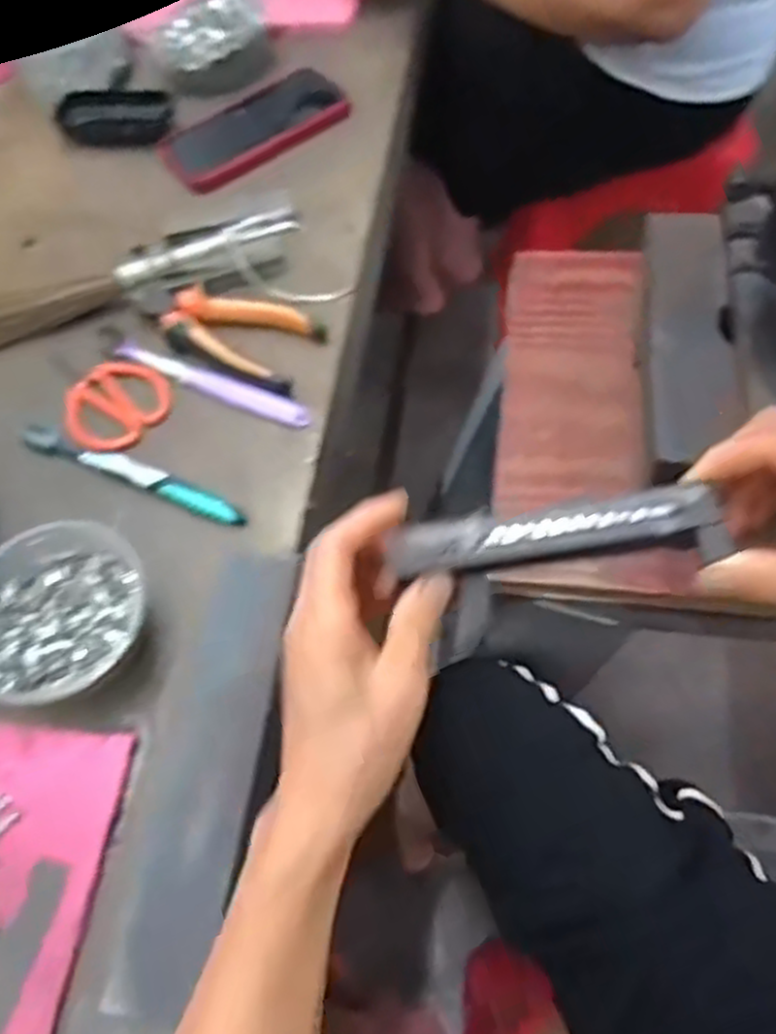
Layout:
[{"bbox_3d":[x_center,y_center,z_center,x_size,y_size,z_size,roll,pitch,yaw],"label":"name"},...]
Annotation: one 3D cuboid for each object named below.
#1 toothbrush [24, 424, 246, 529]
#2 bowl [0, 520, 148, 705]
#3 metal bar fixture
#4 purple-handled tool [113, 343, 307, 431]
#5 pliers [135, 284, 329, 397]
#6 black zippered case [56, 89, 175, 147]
[{"bbox_3d":[-0.175,-0.031,0.522,0.178,0.010,0.019,22,65,13],"label":"toothbrush"},{"bbox_3d":[-0.188,0.058,0.448,0.098,0.049,0.096,-1,62,1],"label":"bowl"},{"bbox_3d":[0.075,0.008,0.354,0.148,0.013,0.032,-7,62,8],"label":"metal bar fixture"},{"bbox_3d":[-0.128,-0.095,0.558,0.160,0.006,0.017,23,65,13],"label":"purple-handled tool"},{"bbox_3d":[-0.125,-0.134,0.569,0.144,0.021,0.064,17,64,10],"label":"pliers"},{"bbox_3d":[-0.248,-0.369,0.715,0.097,0.027,0.054,-4,62,-1],"label":"black zippered case"}]

